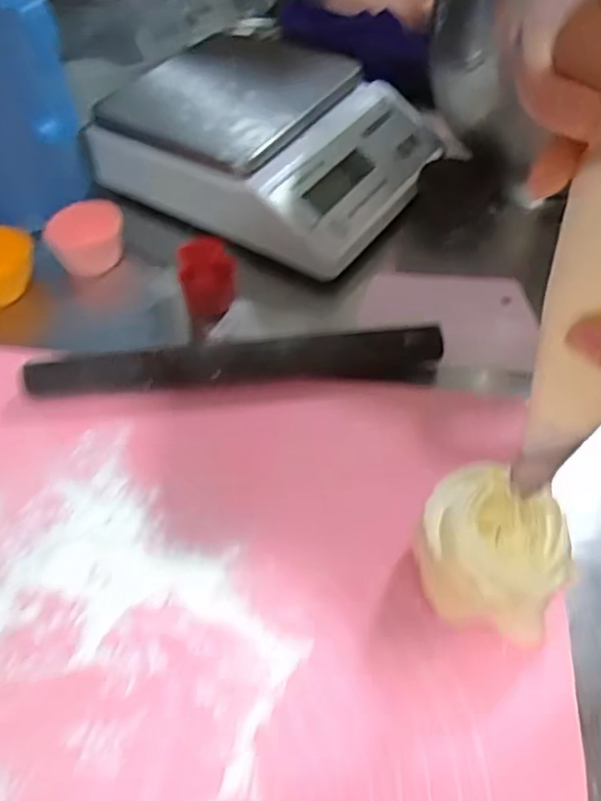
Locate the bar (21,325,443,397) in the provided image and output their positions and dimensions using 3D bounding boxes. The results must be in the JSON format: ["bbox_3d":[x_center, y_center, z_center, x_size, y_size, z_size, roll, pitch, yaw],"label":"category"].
[{"bbox_3d":[-0.041,-0.023,0.410,0.261,0.022,0.026,-5,53,-2],"label":"bar"}]

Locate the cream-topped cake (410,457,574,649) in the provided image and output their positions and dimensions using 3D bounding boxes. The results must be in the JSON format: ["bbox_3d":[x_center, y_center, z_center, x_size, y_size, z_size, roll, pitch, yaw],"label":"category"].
[{"bbox_3d":[0.089,0.075,0.310,0.068,0.048,0.072,-1,53,1],"label":"cream-topped cake"}]

